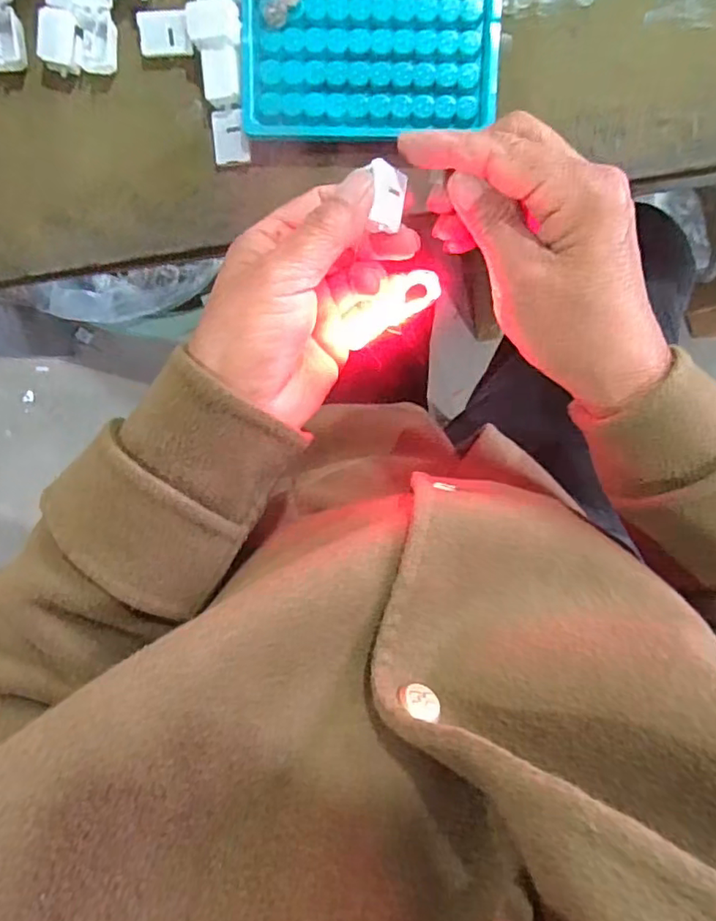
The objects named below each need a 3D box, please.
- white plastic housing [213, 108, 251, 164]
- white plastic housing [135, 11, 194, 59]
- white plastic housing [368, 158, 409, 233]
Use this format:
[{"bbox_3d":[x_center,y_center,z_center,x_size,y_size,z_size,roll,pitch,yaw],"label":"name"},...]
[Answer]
[{"bbox_3d":[-0.068,-0.173,0.299,0.019,0.006,0.026,-2,99,1],"label":"white plastic housing"},{"bbox_3d":[-0.099,-0.220,0.289,0.028,0.004,0.018,2,127,3],"label":"white plastic housing"},{"bbox_3d":[0.012,-0.116,0.247,0.019,0.010,0.026,-3,103,-40],"label":"white plastic housing"}]

